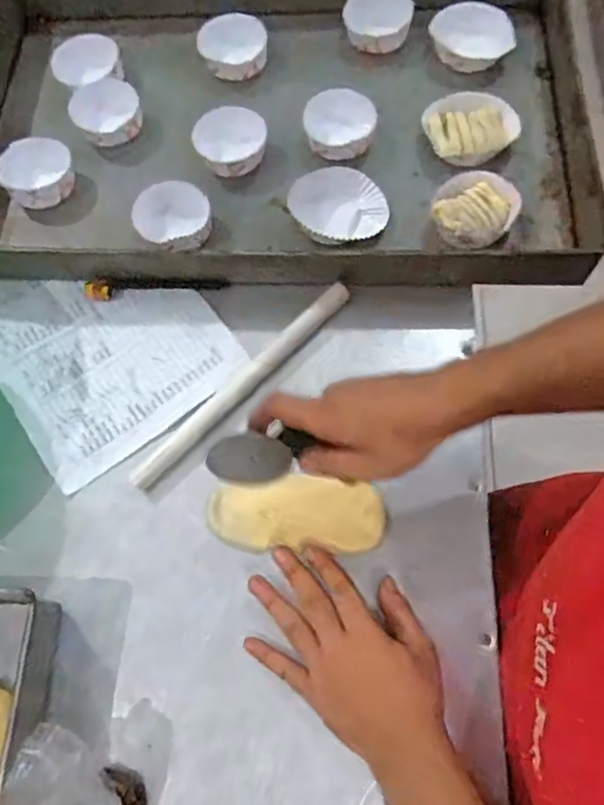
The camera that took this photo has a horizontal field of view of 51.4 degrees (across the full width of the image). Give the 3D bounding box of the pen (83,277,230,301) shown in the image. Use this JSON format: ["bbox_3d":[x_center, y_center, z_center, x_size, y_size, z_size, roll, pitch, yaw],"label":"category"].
[{"bbox_3d":[-0.149,-0.117,0.637,0.146,0.017,0.021,-2,68,0],"label":"pen"}]

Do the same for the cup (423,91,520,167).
[{"bbox_3d":[0.183,-0.299,0.685,0.091,0.029,0.085,0,68,1],"label":"cup"}]

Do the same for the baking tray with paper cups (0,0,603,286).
[{"bbox_3d":[-0.036,-0.327,0.692,0.679,0.055,0.436,2,68,2],"label":"baking tray with paper cups"}]

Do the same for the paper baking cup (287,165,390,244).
[{"bbox_3d":[0.038,-0.204,0.651,0.095,0.028,0.083,-22,69,-7],"label":"paper baking cup"}]

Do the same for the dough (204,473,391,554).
[{"bbox_3d":[-0.006,0.094,0.534,0.147,0.014,0.060,1,68,4],"label":"dough"}]

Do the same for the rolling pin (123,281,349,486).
[{"bbox_3d":[-0.055,-0.020,0.591,0.267,0.024,0.021,-43,73,-14],"label":"rolling pin"}]

